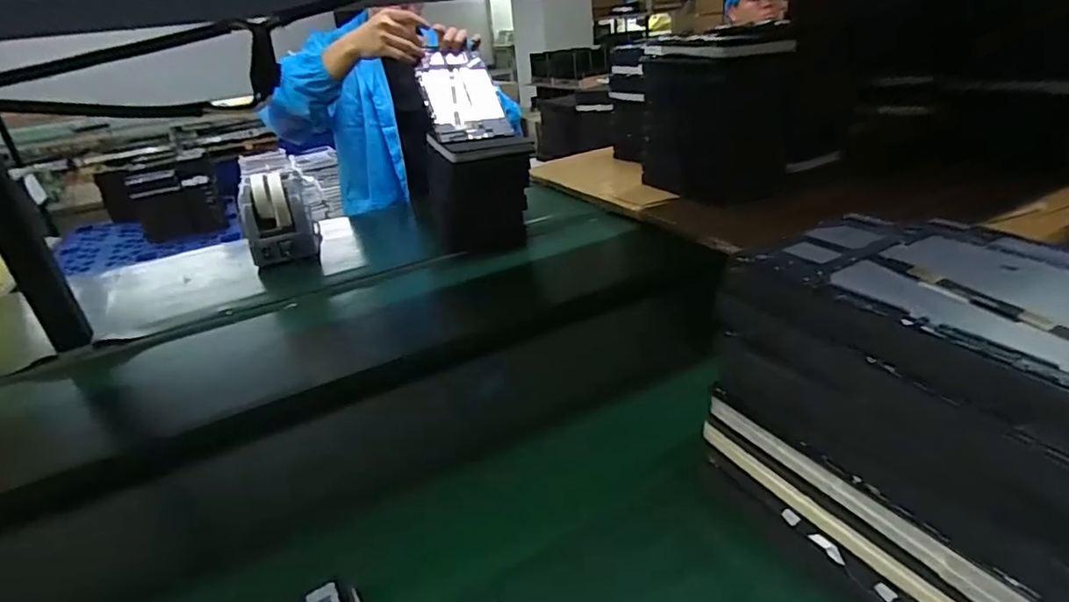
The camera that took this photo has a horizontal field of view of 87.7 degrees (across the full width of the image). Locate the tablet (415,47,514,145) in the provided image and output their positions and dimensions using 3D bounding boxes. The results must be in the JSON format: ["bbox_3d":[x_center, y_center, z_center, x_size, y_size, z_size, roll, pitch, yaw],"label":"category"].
[{"bbox_3d":[-0.144,-0.404,1.082,0.148,0.017,0.238,-10,66,-21],"label":"tablet"}]

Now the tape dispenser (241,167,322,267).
[{"bbox_3d":[-0.485,-0.169,1.056,0.122,0.149,0.164,-15,29,-16],"label":"tape dispenser"}]

